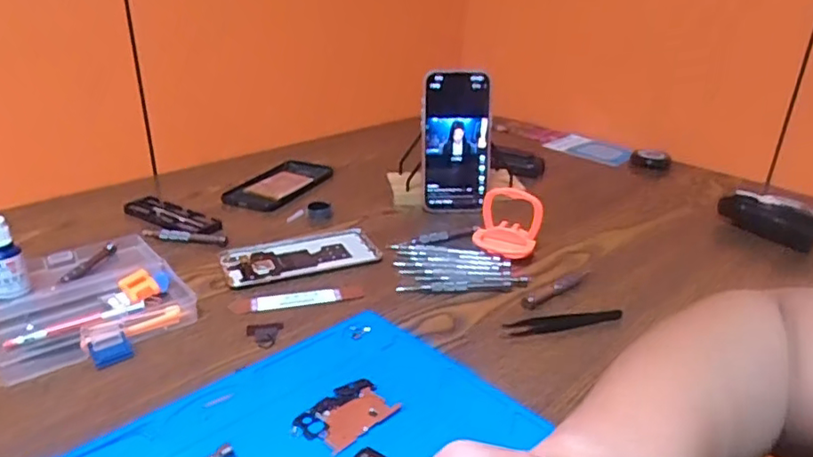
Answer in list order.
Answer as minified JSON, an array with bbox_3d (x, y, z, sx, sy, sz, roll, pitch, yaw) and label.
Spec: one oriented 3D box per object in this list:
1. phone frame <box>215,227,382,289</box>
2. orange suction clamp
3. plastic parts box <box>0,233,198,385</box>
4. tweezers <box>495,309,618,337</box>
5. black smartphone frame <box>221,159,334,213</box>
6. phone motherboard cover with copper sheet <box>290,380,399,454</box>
[{"bbox_3d":[-0.108,0.027,0.606,0.151,0.006,0.079,-8,27,-19],"label":"phone frame"},{"bbox_3d":[0.106,-0.006,0.616,0.066,0.064,0.057,7,26,11],"label":"orange suction clamp"},{"bbox_3d":[-0.296,0.050,0.531,0.147,0.020,0.203,-17,31,-35],"label":"plastic parts box"},{"bbox_3d":[0.132,0.080,0.506,0.107,0.010,0.017,-5,26,-15],"label":"tweezers"},{"bbox_3d":[-0.172,-0.060,0.790,0.085,0.015,0.156,13,27,23],"label":"black smartphone frame"},{"bbox_3d":[-0.040,0.126,0.402,0.045,0.004,0.063,23,33,38],"label":"phone motherboard cover with copper sheet"}]

